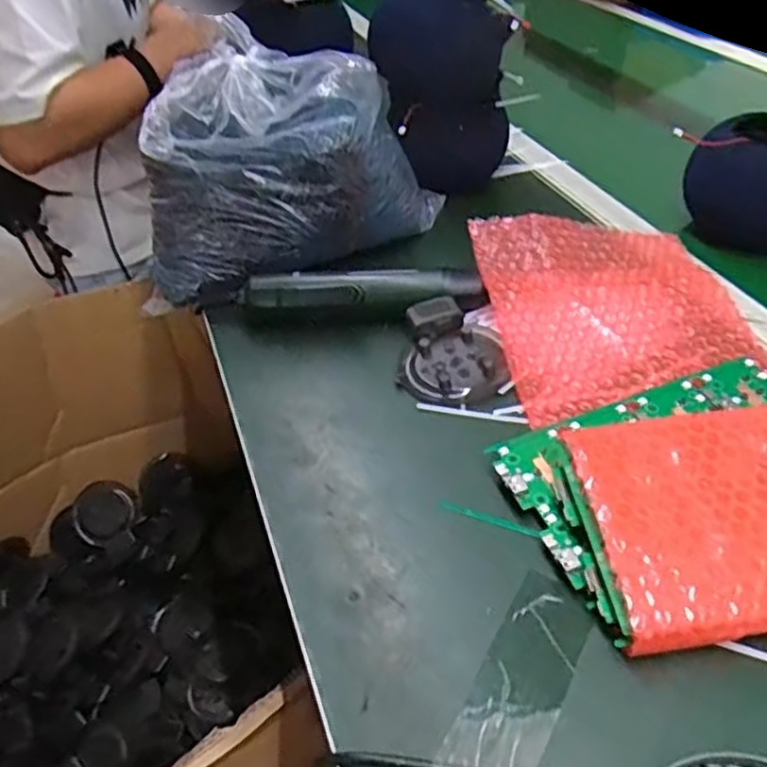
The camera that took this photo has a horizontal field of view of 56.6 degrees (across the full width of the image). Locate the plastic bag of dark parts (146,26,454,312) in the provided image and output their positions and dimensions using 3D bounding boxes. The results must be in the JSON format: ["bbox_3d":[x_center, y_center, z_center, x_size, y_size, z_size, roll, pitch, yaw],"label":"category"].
[{"bbox_3d":[-0.087,-0.190,0.645,0.266,0.169,0.150,-2,41,4],"label":"plastic bag of dark parts"}]

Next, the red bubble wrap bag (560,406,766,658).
[{"bbox_3d":[0.220,0.075,0.410,0.203,0.044,0.132,-7,41,-2],"label":"red bubble wrap bag"}]

